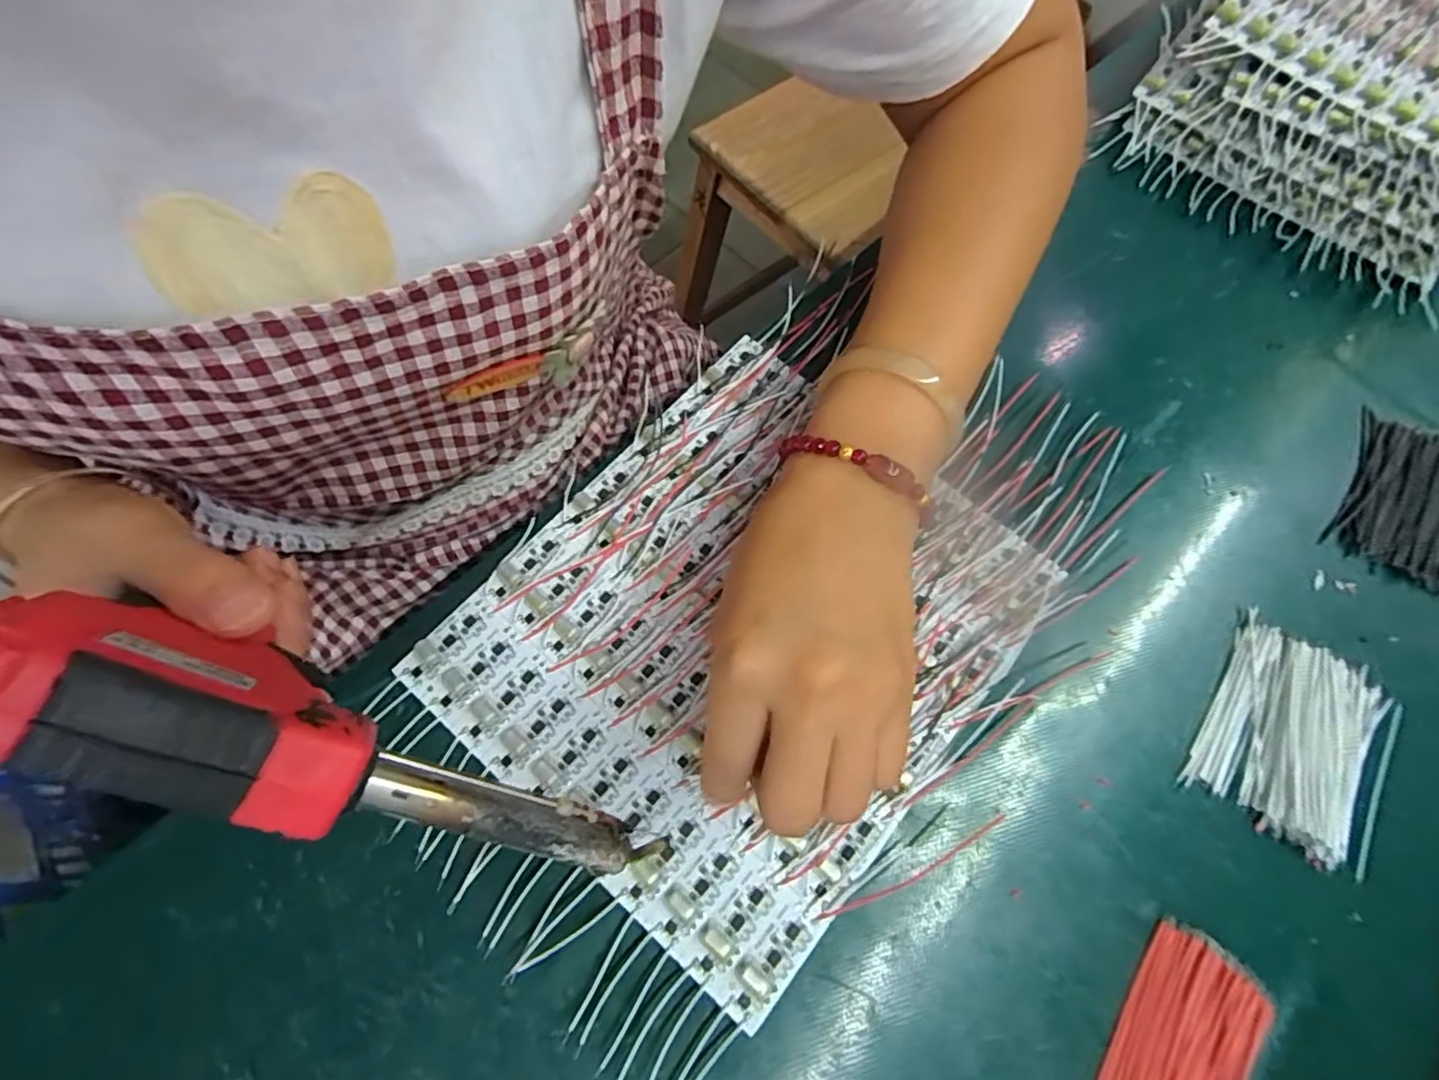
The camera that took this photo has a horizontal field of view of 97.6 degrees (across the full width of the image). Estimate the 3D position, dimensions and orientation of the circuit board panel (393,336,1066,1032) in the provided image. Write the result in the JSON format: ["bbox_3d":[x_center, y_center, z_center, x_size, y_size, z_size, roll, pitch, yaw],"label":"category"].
[{"bbox_3d":[0.010,0.036,0.278,0.195,0.008,0.226,39,74,12],"label":"circuit board panel"}]

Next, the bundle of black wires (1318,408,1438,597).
[{"bbox_3d":[0.350,-0.019,0.317,0.062,0.013,0.089,33,72,10],"label":"bundle of black wires"}]

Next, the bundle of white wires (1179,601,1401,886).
[{"bbox_3d":[0.249,0.085,0.270,0.070,0.008,0.087,32,72,10],"label":"bundle of white wires"}]

